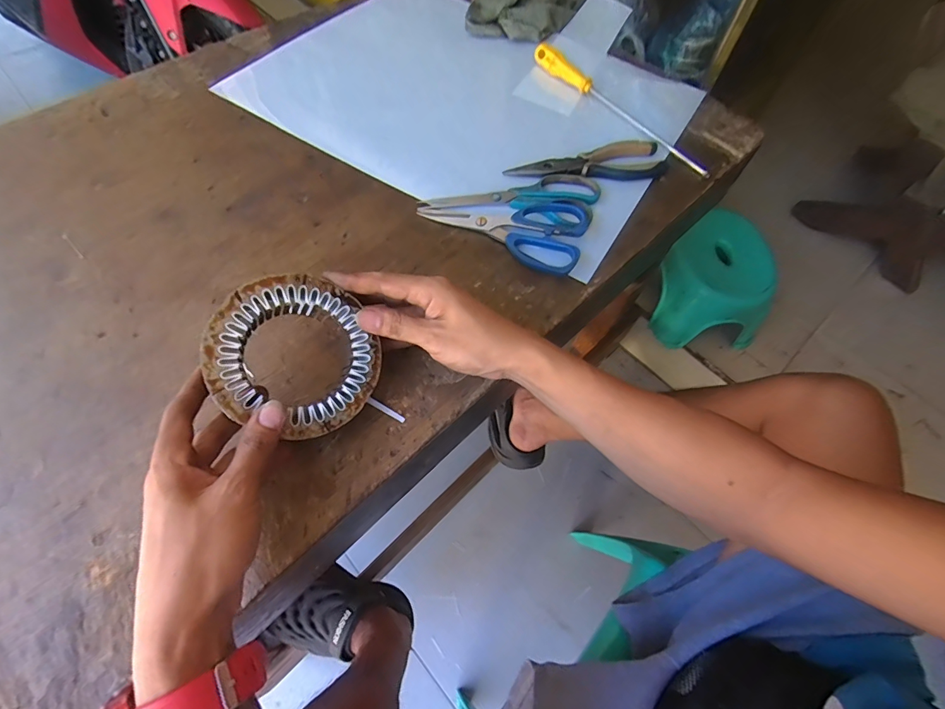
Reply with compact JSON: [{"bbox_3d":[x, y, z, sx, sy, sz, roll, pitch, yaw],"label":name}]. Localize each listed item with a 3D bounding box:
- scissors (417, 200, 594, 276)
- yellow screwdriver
[{"bbox_3d":[0.034,-0.149,0.458,0.175,0.016,0.094,19,64,8],"label":"scissors"},{"bbox_3d":[0.190,-0.332,0.557,0.020,0.022,0.307,-34,68,-17],"label":"yellow screwdriver"}]

